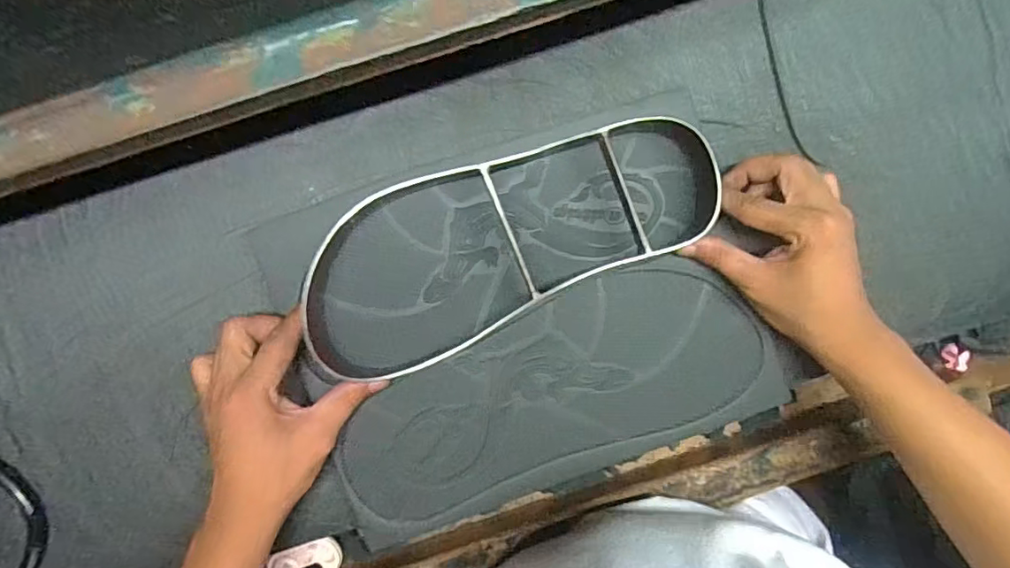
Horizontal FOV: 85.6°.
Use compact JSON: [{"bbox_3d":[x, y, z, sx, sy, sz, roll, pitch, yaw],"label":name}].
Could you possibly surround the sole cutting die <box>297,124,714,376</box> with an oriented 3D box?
[{"bbox_3d":[-0.003,-0.032,0.371,0.298,0.052,0.126,-22,93,2],"label":"sole cutting die"}]

